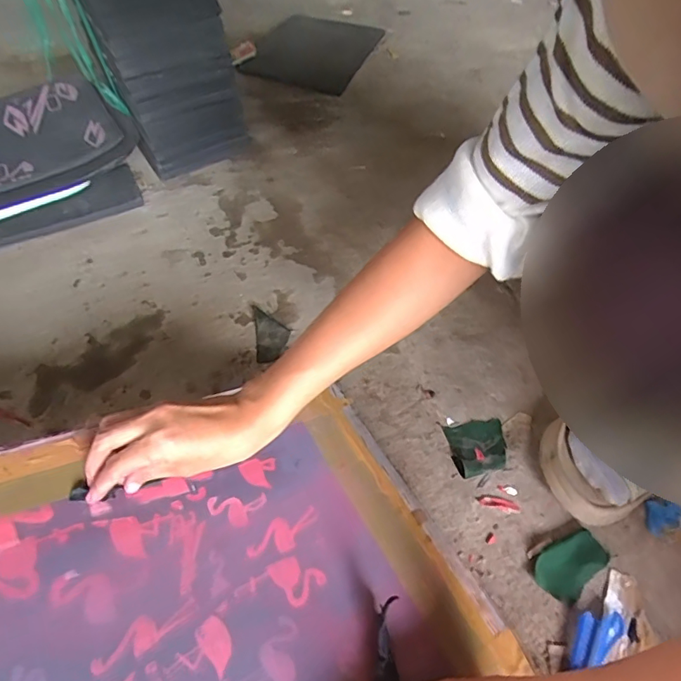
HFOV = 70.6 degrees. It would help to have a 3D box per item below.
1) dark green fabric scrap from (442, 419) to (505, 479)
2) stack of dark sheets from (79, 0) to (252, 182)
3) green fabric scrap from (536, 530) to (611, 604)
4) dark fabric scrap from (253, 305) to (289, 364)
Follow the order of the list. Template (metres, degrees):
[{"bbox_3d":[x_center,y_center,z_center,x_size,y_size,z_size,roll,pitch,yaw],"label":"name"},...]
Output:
[{"bbox_3d":[0.149,0.111,0.512,0.061,0.010,0.058,-12,56,-9],"label":"dark green fabric scrap"},{"bbox_3d":[-0.252,-0.430,0.698,0.183,0.336,0.149,-25,59,-17],"label":"stack of dark sheets"},{"bbox_3d":[0.211,0.205,0.444,0.066,0.012,0.042,-35,62,-22],"label":"green fabric scrap"},{"bbox_3d":[-0.086,-0.013,0.598,0.040,0.010,0.084,-7,55,-6],"label":"dark fabric scrap"}]

